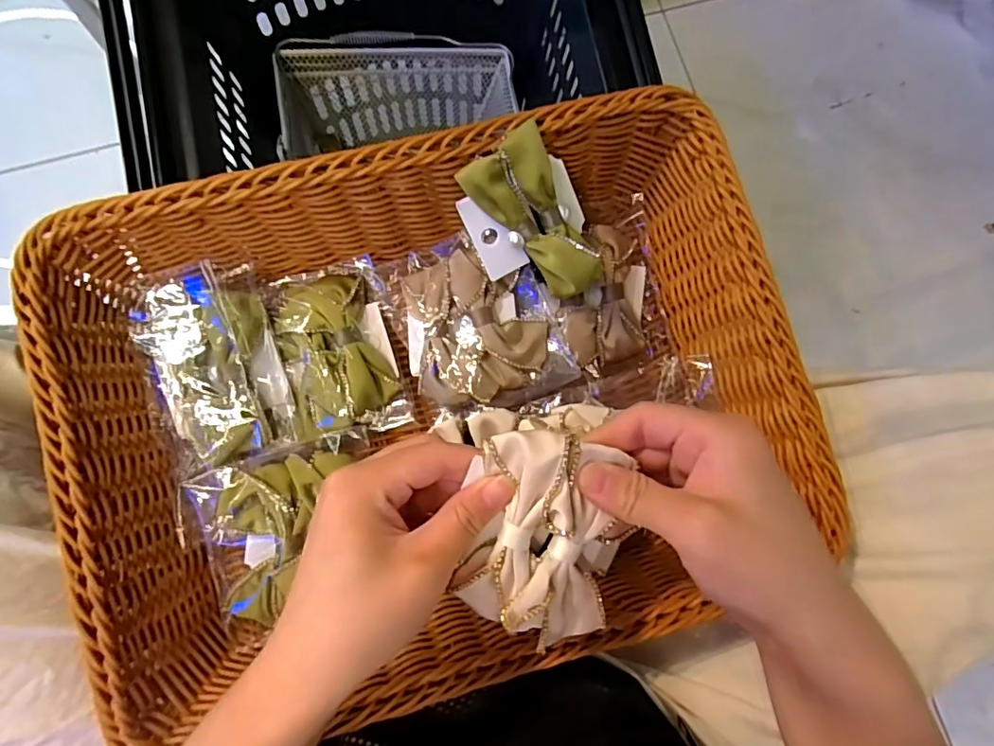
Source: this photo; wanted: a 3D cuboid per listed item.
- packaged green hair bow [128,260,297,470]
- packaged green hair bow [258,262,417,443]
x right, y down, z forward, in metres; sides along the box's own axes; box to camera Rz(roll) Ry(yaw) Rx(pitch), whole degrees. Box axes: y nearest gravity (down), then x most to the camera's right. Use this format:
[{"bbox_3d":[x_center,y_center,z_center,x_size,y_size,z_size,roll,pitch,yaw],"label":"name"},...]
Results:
[{"bbox_3d":[-0.167,-0.009,0.310,0.072,0.027,0.121,-21,84,-7],"label":"packaged green hair bow"},{"bbox_3d":[-0.097,-0.014,0.326,0.070,0.018,0.102,-14,83,-6],"label":"packaged green hair bow"}]

